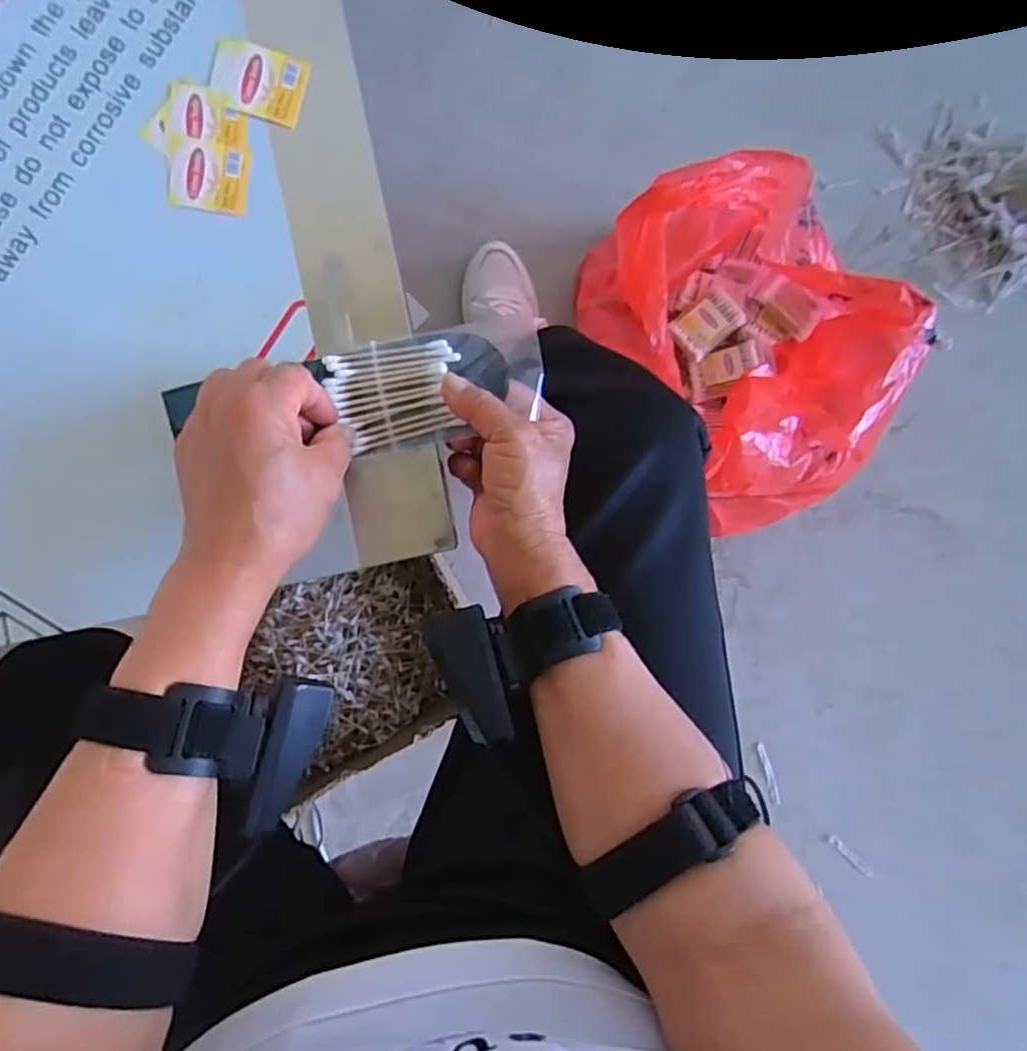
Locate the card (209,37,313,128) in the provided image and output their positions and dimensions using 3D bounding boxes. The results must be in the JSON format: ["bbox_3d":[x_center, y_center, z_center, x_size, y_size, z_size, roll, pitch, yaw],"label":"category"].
[{"bbox_3d":[-0.148,-0.259,0.366,0.052,0.004,0.040,13,89,-4],"label":"card"}]

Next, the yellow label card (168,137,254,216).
[{"bbox_3d":[-0.176,-0.202,0.365,0.045,0.004,0.039,8,90,-4],"label":"yellow label card"}]

